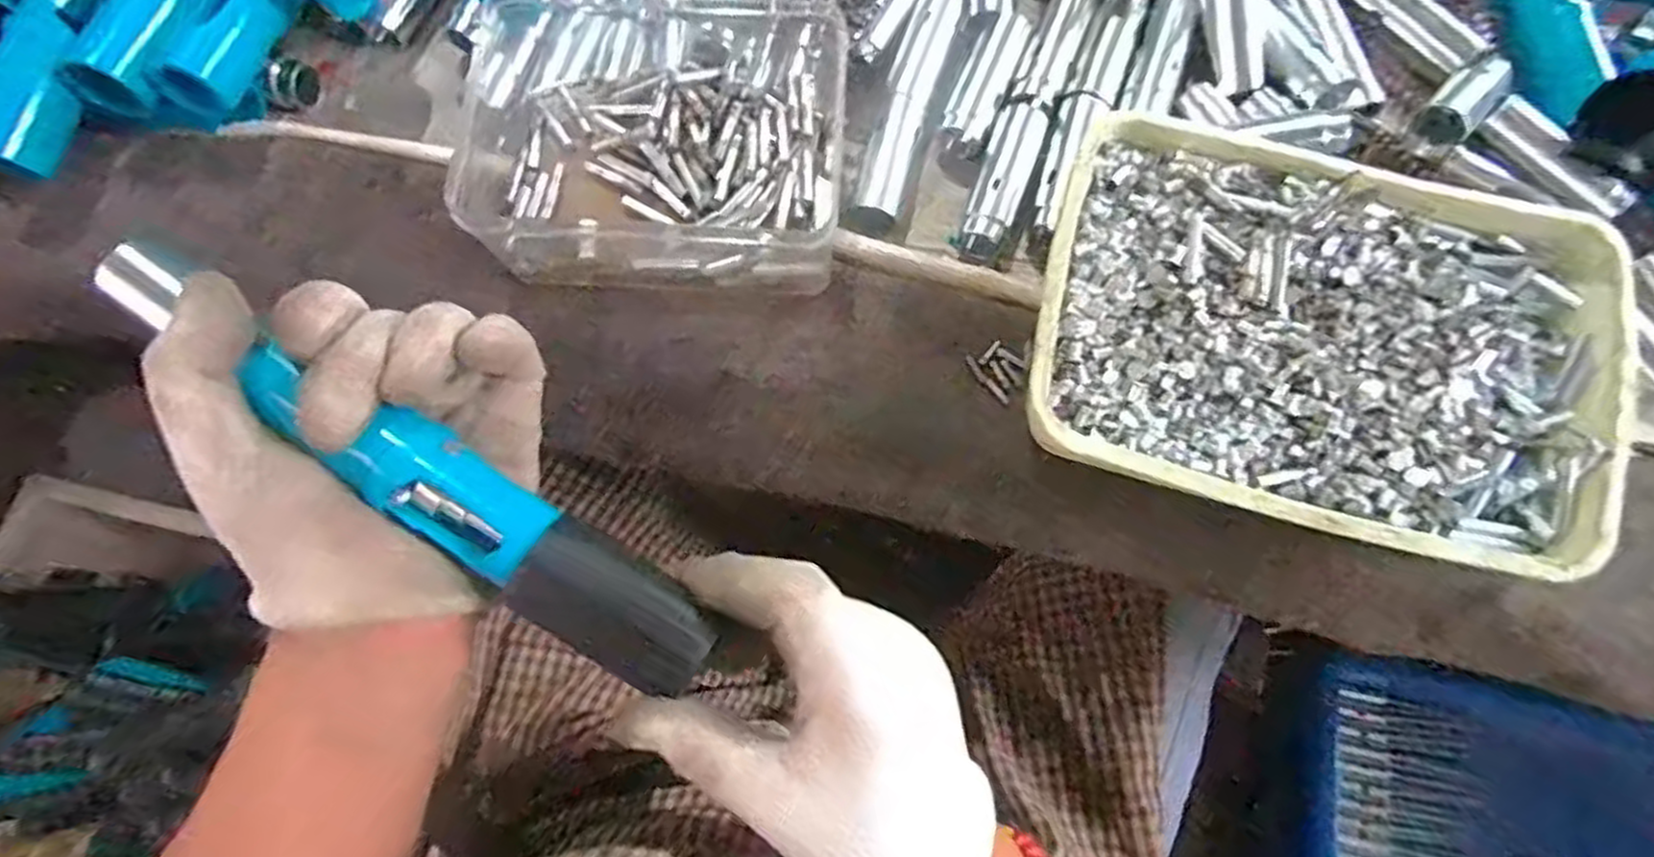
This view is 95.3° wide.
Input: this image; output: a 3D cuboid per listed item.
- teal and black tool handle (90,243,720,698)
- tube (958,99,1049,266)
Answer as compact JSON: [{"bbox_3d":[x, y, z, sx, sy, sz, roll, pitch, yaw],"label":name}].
[{"bbox_3d":[-0.134,0.011,0.237,0.225,0.035,0.031,33,77,1],"label":"teal and black tool handle"},{"bbox_3d":[0.081,-0.114,0.350,0.021,0.017,0.078,20,76,5],"label":"tube"}]

